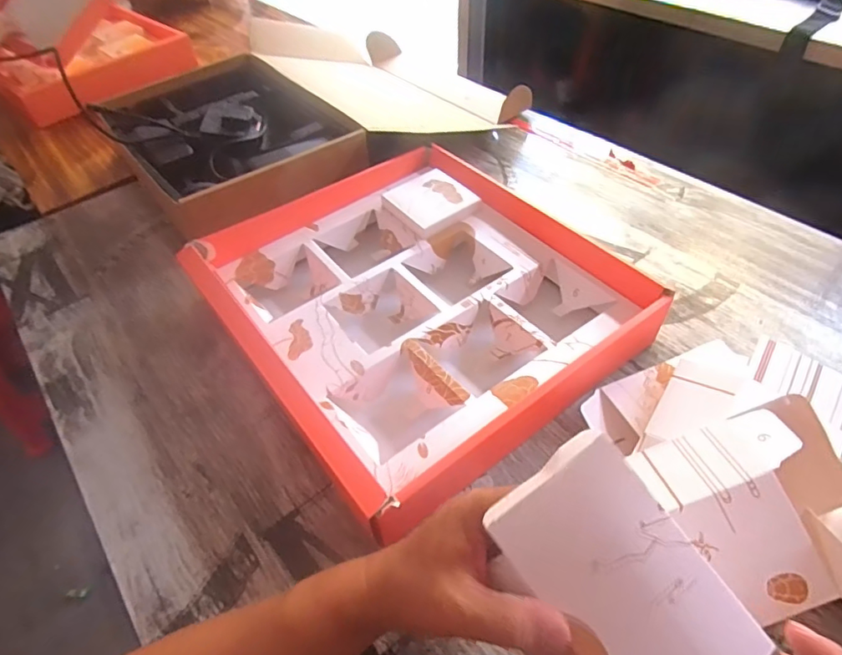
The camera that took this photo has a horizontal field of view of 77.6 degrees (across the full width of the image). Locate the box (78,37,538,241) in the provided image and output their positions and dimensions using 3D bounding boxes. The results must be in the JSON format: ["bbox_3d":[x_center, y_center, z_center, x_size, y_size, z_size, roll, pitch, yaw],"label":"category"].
[{"bbox_3d":[-0.176,-0.353,0.850,0.567,0.089,0.434,-34,53,-25],"label":"box"}]

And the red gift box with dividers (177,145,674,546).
[{"bbox_3d":[-0.011,-0.037,0.551,0.334,0.068,0.382,-31,52,-23],"label":"red gift box with dividers"}]

